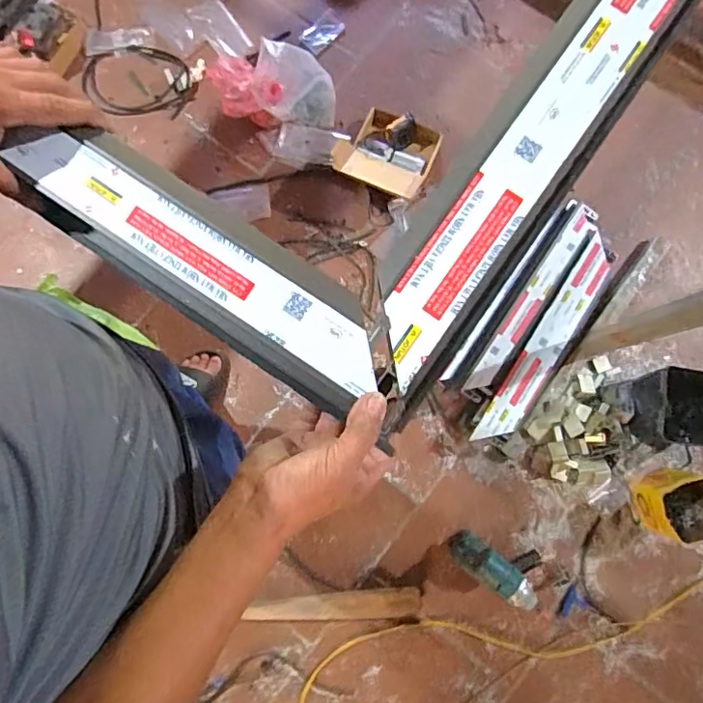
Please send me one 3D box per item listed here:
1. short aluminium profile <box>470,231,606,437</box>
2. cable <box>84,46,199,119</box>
[{"bbox_3d":[0.441,-0.013,1.246,0.091,0.051,0.527,31,84,6],"label":"short aluminium profile"},{"bbox_3d":[-0.559,-0.712,1.422,0.298,0.027,0.190,7,84,5],"label":"cable"}]

